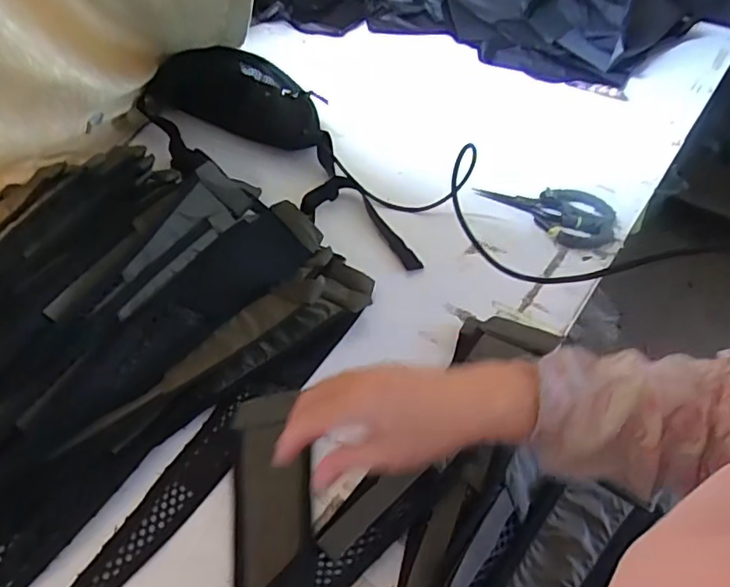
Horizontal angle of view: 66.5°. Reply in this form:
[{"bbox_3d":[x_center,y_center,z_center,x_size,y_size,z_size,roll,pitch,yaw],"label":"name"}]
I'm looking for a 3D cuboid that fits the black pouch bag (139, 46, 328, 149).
[{"bbox_3d":[-0.186,-0.288,0.824,0.285,0.095,0.084,14,50,10],"label":"black pouch bag"}]

